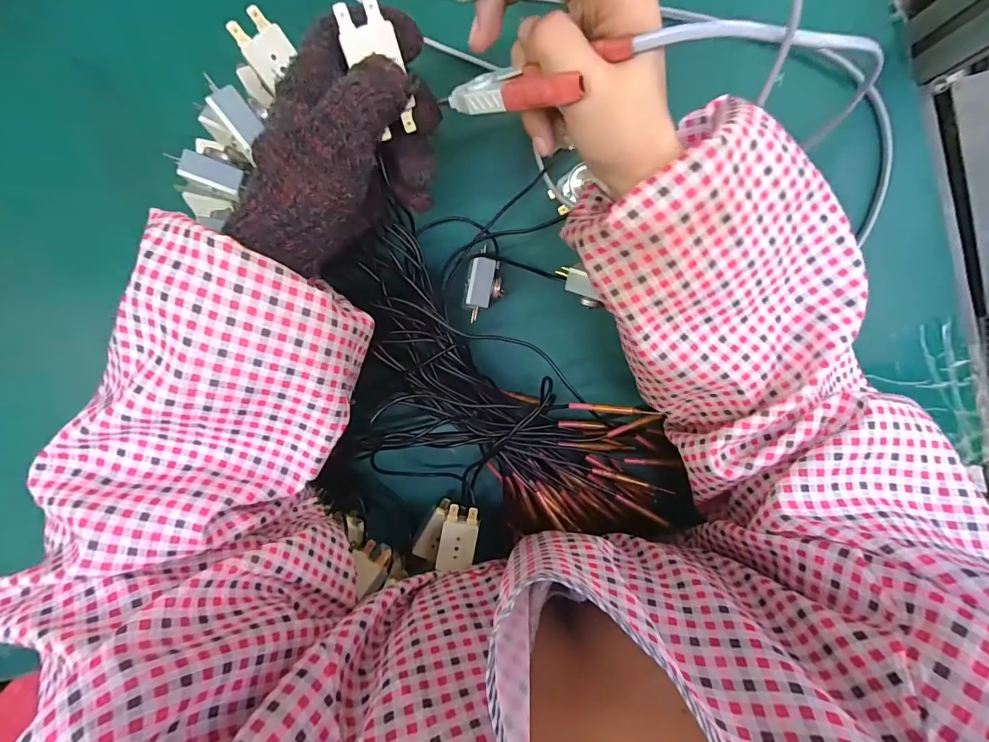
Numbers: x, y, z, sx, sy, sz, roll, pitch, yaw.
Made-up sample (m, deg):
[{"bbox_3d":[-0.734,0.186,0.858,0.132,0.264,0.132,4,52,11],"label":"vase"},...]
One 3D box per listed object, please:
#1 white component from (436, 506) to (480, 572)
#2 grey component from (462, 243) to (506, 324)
[{"bbox_3d":[-0.027,0.126,0.335,0.027,0.016,0.043,9,80,0],"label":"white component"},{"bbox_3d":[-0.008,-0.065,0.329,0.026,0.016,0.055,6,97,4],"label":"grey component"}]

